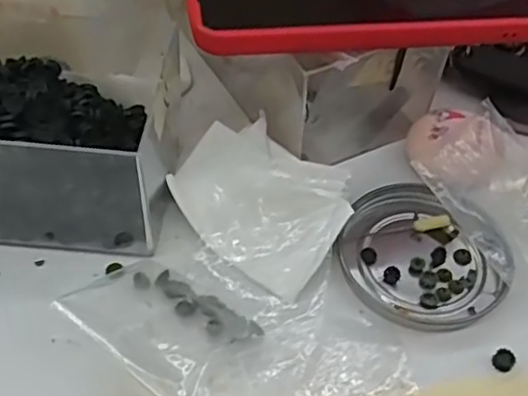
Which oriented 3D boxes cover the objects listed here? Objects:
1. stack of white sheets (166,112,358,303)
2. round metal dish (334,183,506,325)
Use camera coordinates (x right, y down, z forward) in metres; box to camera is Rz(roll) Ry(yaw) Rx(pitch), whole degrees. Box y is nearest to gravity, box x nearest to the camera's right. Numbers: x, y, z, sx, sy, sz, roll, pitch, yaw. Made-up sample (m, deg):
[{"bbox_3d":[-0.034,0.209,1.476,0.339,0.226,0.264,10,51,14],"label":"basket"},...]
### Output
[{"bbox_3d":[-0.001,-0.001,0.318,0.087,0.026,0.063,36,57,25],"label":"stack of white sheets"},{"bbox_3d":[0.075,0.026,0.312,0.076,0.012,0.070,1,49,-2],"label":"round metal dish"}]

